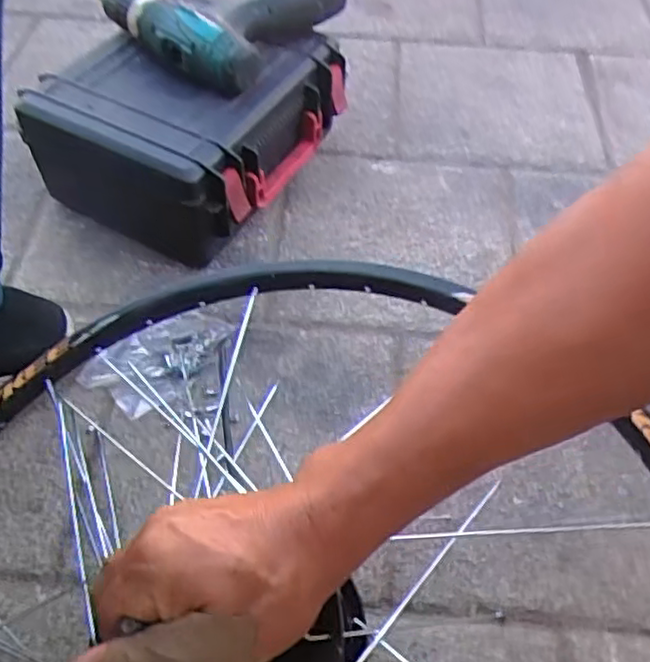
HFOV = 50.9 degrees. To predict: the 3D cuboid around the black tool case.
[{"bbox_3d":[-0.131,-0.210,0.696,0.234,0.122,0.241,27,58,16],"label":"black tool case"}]

